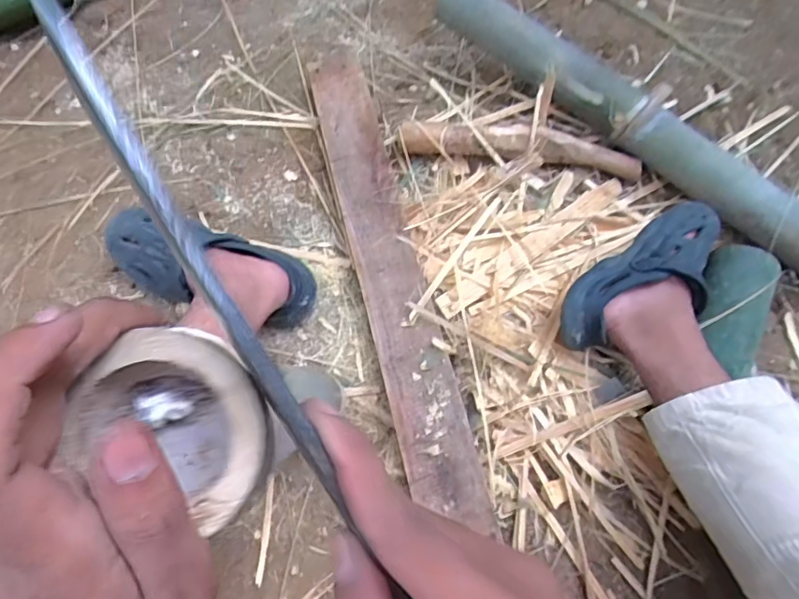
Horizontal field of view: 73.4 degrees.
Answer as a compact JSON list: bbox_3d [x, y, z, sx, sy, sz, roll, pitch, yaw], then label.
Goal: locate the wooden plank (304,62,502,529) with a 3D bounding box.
[{"bbox_3d":[-0.018,-0.064,0.710,0.086,0.023,0.686,-14,62,-5],"label":"wooden plank"}]

